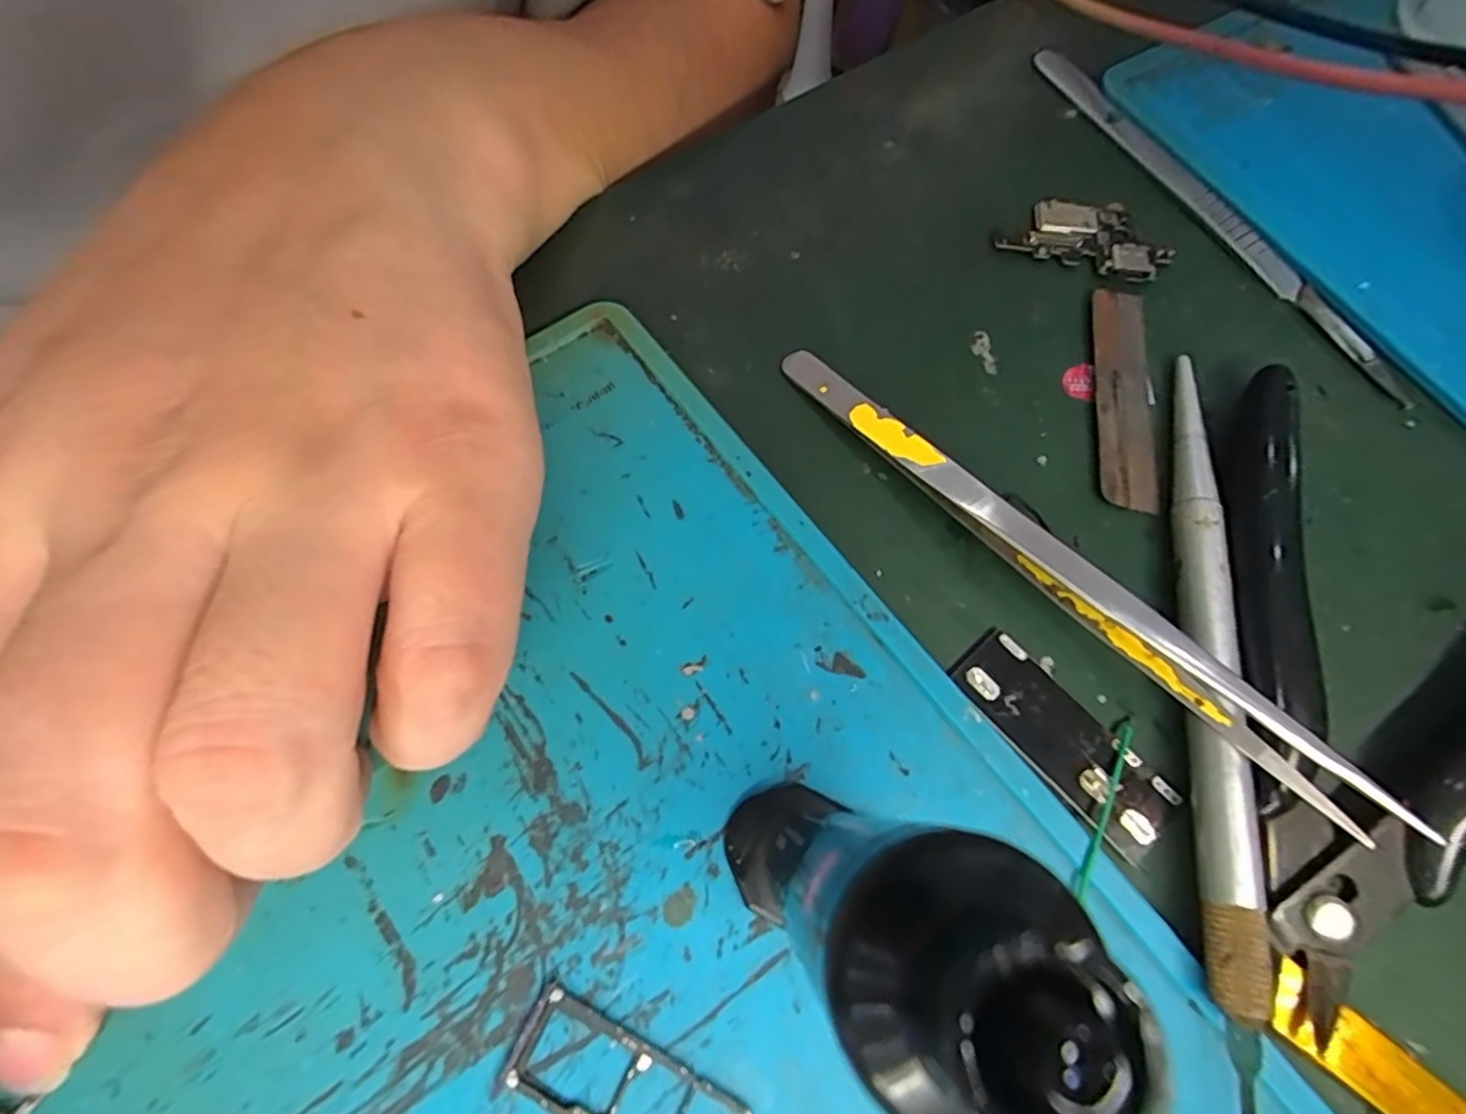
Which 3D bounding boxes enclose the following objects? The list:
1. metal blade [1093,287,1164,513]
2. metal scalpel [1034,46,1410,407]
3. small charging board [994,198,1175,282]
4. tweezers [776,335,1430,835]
[{"bbox_3d":[0.090,-0.037,0.148,0.013,0.004,0.057,7,67,2],"label":"metal blade"},{"bbox_3d":[0.120,-0.091,0.167,0.008,0.006,0.130,-26,72,-10],"label":"metal scalpel"},{"bbox_3d":[0.090,-0.081,0.164,0.037,0.004,0.023,25,71,9],"label":"small charging board"},{"bbox_3d":[0.056,-0.003,0.124,0.008,0.022,0.130,-36,72,-15],"label":"tweezers"}]

